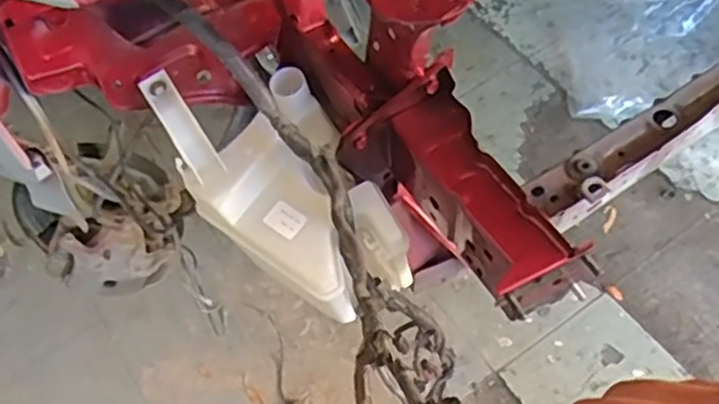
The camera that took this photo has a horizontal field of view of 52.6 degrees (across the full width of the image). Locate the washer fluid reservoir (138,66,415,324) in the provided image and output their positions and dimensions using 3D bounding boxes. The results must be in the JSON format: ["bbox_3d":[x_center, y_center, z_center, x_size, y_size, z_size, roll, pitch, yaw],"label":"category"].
[{"bbox_3d":[-0.085,-0.019,0.782,0.168,0.142,0.319,-31,85,-4],"label":"washer fluid reservoir"}]

